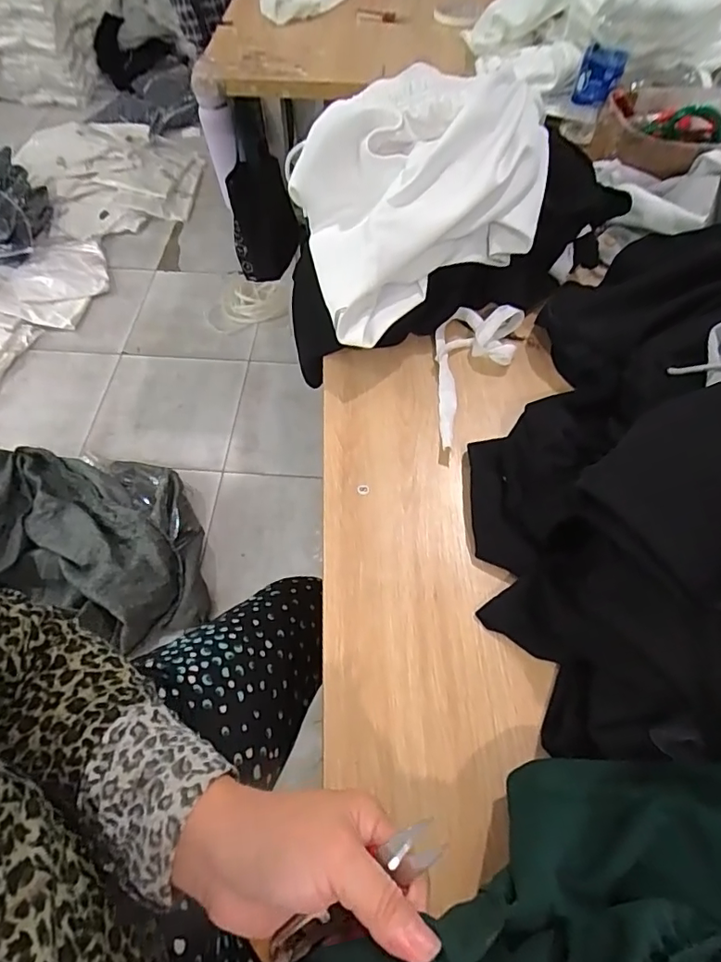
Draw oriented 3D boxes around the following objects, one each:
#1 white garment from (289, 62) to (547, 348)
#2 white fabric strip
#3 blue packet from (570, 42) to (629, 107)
[{"bbox_3d":[0.058,-0.337,0.592,0.328,0.115,0.248,-31,64,-16],"label":"white garment"},{"bbox_3d":[0.116,-0.129,0.586,0.087,0.027,0.208,22,62,13],"label":"white fabric strip"},{"bbox_3d":[0.360,-0.609,0.786,0.061,0.053,0.054,22,62,13],"label":"blue packet"}]

